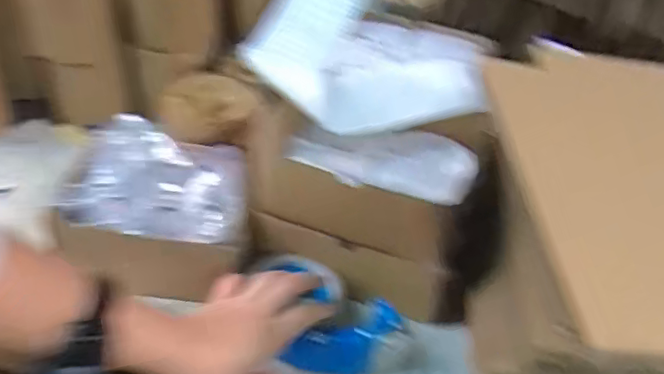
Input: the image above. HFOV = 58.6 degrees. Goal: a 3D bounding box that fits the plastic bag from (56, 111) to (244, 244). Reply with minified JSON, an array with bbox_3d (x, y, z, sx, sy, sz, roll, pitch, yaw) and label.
[{"bbox_3d":[-0.176,-0.010,0.596,0.175,0.050,0.124,0,44,-6],"label":"plastic bag"}]

